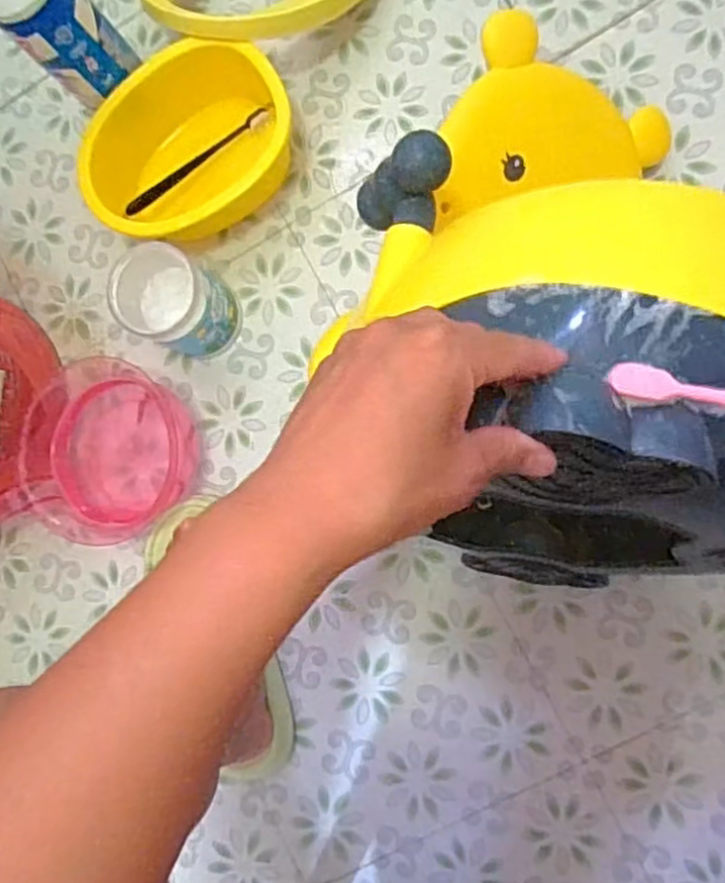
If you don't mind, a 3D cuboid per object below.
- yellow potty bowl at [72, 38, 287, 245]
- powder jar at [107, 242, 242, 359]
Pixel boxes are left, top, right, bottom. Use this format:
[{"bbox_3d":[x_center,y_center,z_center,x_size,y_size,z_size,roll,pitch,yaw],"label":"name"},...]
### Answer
[{"bbox_3d":[-0.167,-0.284,0.686,0.212,0.090,0.137,-41,82,5],"label":"yellow potty bowl"},{"bbox_3d":[-0.175,-0.131,0.671,0.087,0.119,0.083,0,87,9],"label":"powder jar"}]

